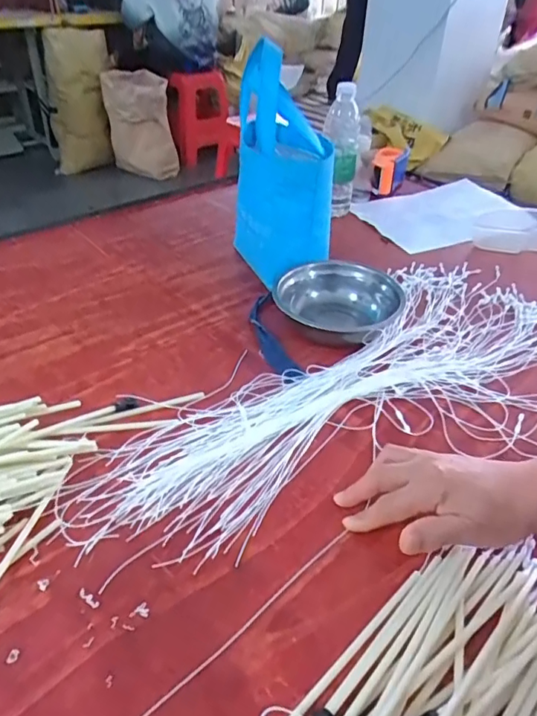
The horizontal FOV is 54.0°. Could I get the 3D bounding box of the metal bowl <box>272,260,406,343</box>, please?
[{"bbox_3d":[0.090,-0.069,0.672,0.140,0.050,0.147,1,38,-1],"label":"metal bowl"}]

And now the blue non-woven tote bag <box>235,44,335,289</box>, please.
[{"bbox_3d":[0.018,-0.245,0.707,0.088,0.283,0.154,-15,41,-20],"label":"blue non-woven tote bag"}]

